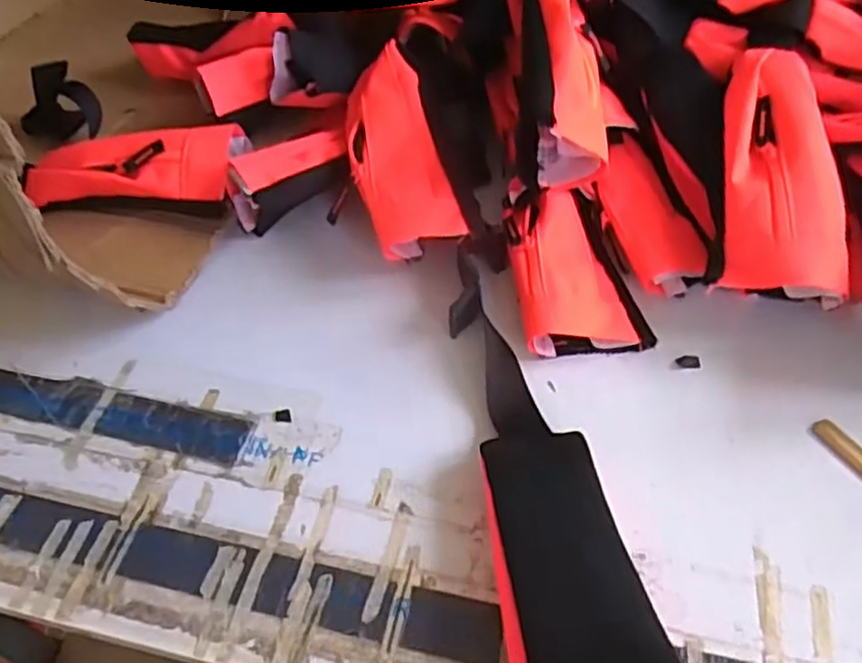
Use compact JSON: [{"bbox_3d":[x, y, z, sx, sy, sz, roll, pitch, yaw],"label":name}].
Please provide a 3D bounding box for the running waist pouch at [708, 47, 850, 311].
[{"bbox_3d":[0.273,-0.131,0.558,0.084,0.031,0.216,1,72,4],"label":"running waist pouch"}]

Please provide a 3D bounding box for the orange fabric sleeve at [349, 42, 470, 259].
[{"bbox_3d":[-0.032,-0.164,0.635,0.081,0.042,0.209,-10,69,-5],"label":"orange fabric sleeve"}]

